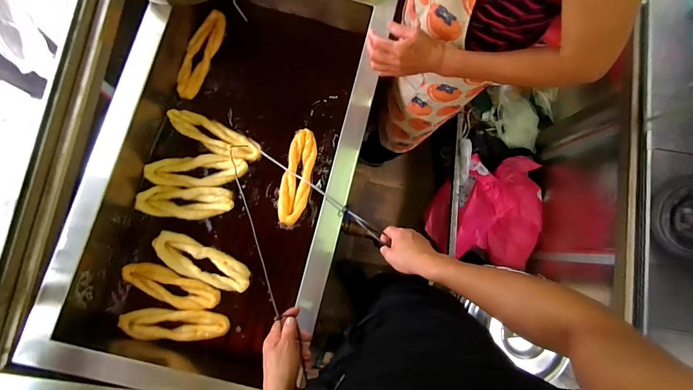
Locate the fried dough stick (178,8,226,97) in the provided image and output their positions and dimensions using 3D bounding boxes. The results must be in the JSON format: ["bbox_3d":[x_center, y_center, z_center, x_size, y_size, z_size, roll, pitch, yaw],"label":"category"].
[{"bbox_3d":[-0.411,-0.393,0.965,0.079,0.026,0.261,20,81,-1],"label":"fried dough stick"}]

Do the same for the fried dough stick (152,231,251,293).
[{"bbox_3d":[-0.371,0.171,0.874,0.263,0.037,0.083,24,81,0],"label":"fried dough stick"}]

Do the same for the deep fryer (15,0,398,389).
[{"bbox_3d":[-0.288,-0.075,0.863,0.593,0.239,1.033,15,81,-2],"label":"deep fryer"}]

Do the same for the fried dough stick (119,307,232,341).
[{"bbox_3d":[-0.432,0.326,0.862,0.269,0.023,0.068,4,82,-3],"label":"fried dough stick"}]

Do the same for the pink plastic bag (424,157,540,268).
[{"bbox_3d":[0.572,0.059,1.416,0.385,0.304,0.423,10,81,-2],"label":"pink plastic bag"}]

